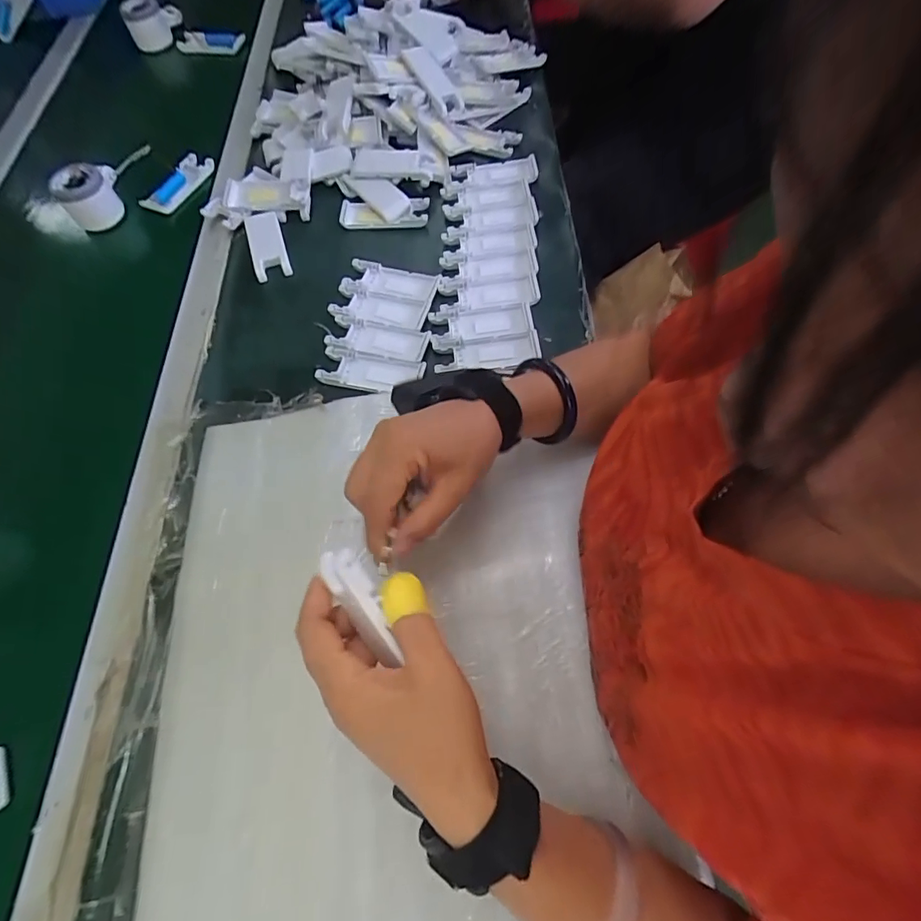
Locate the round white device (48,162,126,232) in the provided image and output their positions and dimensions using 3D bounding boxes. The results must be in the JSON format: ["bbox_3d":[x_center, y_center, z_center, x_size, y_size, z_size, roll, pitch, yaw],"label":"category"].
[{"bbox_3d":[-0.439,-0.316,0.597,0.070,0.054,0.054,-36,68,-14],"label":"round white device"}]

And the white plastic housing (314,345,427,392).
[{"bbox_3d":[-0.089,-0.090,0.497,0.102,0.008,0.043,12,65,8],"label":"white plastic housing"}]

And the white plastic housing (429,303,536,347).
[{"bbox_3d":[0.022,-0.141,0.513,0.104,0.009,0.045,-9,64,-2],"label":"white plastic housing"}]

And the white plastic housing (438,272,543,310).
[{"bbox_3d":[0.030,-0.182,0.530,0.102,0.015,0.044,-2,64,1],"label":"white plastic housing"}]

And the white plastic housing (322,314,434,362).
[{"bbox_3d":[-0.085,-0.128,0.517,0.103,0.009,0.042,10,65,7],"label":"white plastic housing"}]

